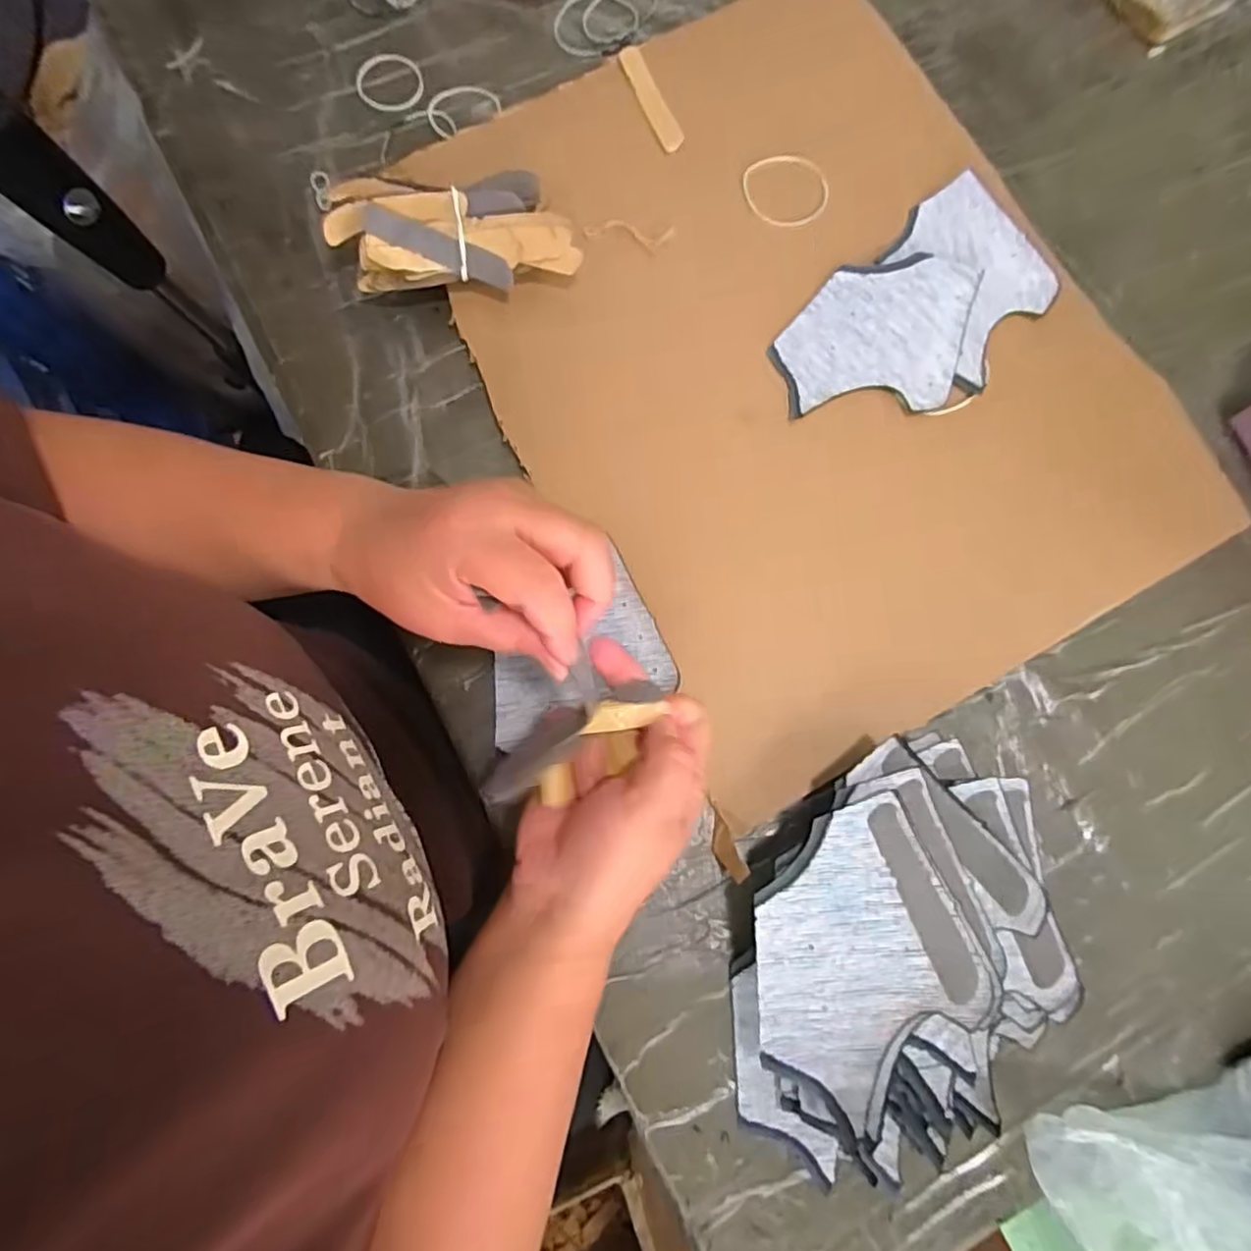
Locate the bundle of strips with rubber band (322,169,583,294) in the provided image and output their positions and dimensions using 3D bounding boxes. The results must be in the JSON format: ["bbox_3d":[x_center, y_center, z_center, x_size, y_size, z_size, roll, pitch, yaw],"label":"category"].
[{"bbox_3d":[-0.104,-0.233,0.403,0.145,0.051,0.045,-5,78,-1],"label":"bundle of strips with rubber band"}]

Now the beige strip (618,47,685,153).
[{"bbox_3d":[0.018,-0.361,0.450,0.016,0.004,0.089,-20,79,-4],"label":"beige strip"}]

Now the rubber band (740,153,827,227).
[{"bbox_3d":[0.107,-0.289,0.439,0.054,0.004,0.051,-9,84,2],"label":"rubber band"}]

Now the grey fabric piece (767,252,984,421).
[{"bbox_3d":[0.158,-0.183,0.414,0.123,0.008,0.100,-1,78,0],"label":"grey fabric piece"}]

